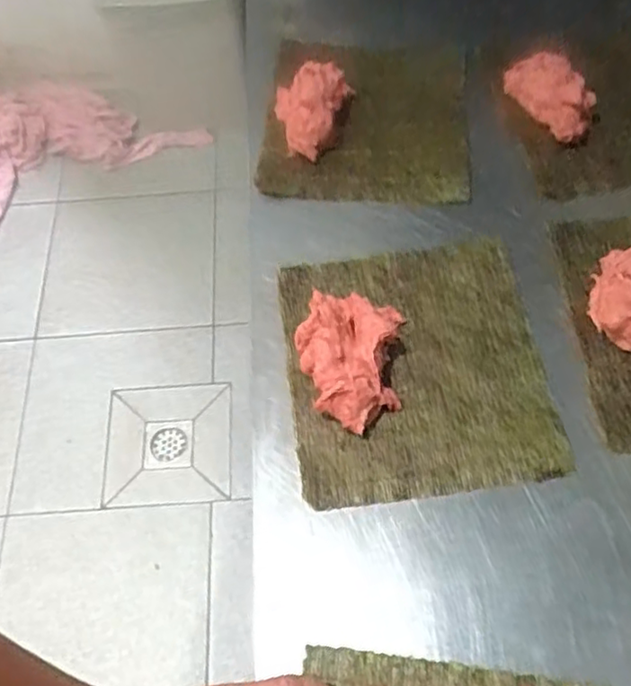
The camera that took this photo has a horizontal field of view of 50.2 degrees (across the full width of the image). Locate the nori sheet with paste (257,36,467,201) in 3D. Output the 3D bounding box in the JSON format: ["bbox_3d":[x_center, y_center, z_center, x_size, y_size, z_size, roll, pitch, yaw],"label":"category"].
[{"bbox_3d":[0.047,-0.218,0.608,0.178,0.030,0.203,3,61,6],"label":"nori sheet with paste"}]

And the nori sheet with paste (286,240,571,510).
[{"bbox_3d":[0.071,0.008,0.490,0.180,0.029,0.200,-7,60,0],"label":"nori sheet with paste"}]

